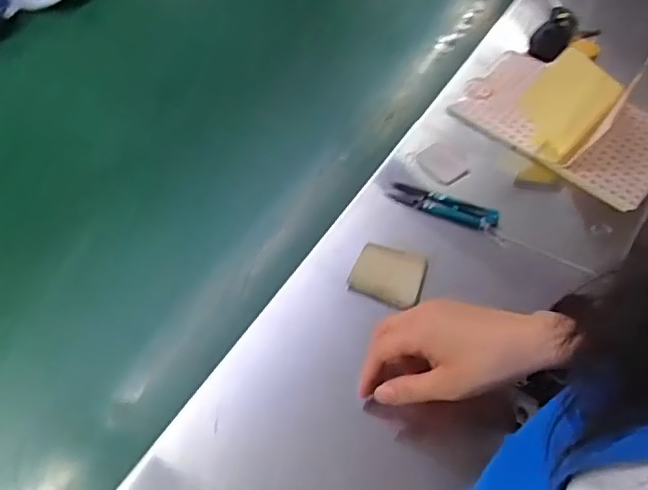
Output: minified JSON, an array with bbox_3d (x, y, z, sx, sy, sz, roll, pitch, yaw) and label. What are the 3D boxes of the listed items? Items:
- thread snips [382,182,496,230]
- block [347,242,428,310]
[{"bbox_3d":[0.116,-0.042,0.579,0.105,0.017,0.026,23,57,16],"label":"thread snips"},{"bbox_3d":[0.059,0.027,0.539,0.060,0.025,0.050,21,57,14],"label":"block"}]

